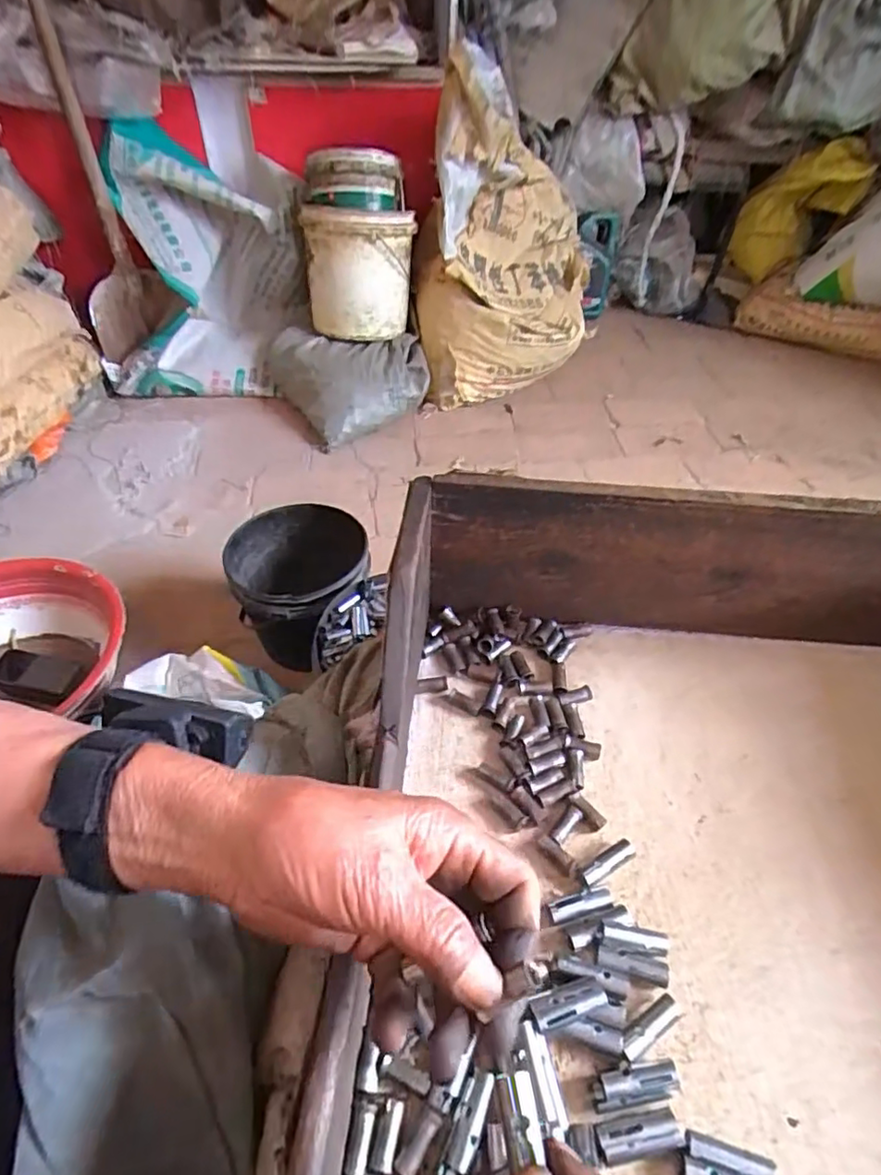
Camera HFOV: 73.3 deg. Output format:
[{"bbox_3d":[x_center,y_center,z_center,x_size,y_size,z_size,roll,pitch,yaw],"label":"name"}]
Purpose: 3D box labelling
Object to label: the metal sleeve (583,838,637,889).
[{"bbox_3d":[0.099,0.163,0.351,0.036,0.008,0.011,-22,52,-22],"label":"metal sleeve"}]

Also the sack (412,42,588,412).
[{"bbox_3d":[0.169,-0.856,1.484,0.453,0.562,0.608,6,47,2],"label":"sack"}]

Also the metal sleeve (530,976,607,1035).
[{"bbox_3d":[0.063,0.206,0.293,0.039,0.013,0.014,-13,49,-15],"label":"metal sleeve"}]

